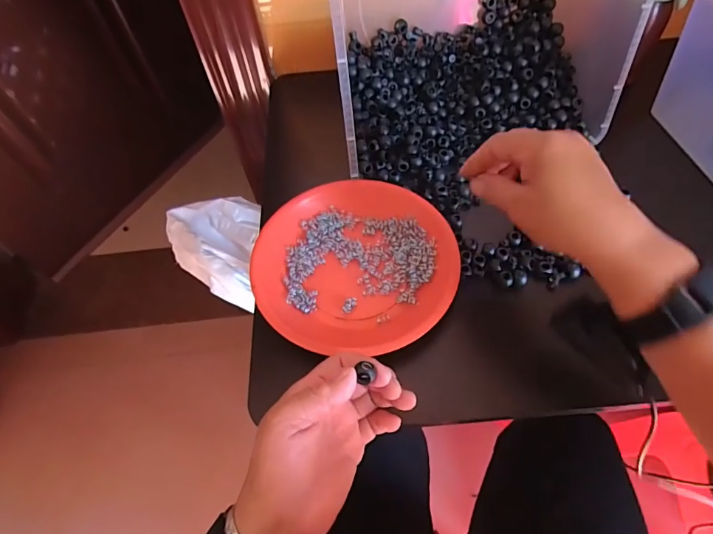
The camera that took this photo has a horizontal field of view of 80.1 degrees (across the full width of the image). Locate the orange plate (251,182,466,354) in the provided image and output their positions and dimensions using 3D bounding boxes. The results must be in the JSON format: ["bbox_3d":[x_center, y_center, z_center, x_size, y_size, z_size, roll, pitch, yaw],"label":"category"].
[{"bbox_3d":[-0.003,-0.005,0.419,0.187,0.029,0.196,-2,56,2],"label":"orange plate"}]

